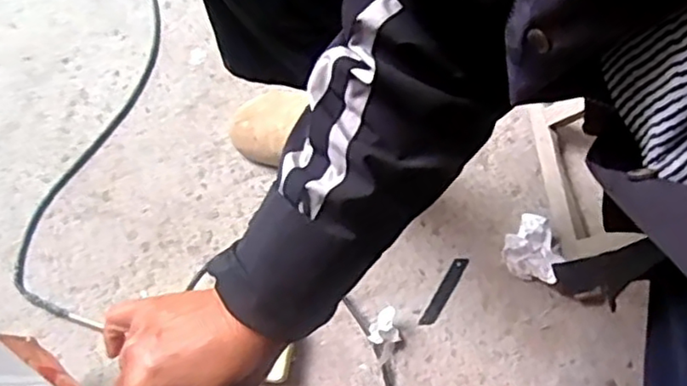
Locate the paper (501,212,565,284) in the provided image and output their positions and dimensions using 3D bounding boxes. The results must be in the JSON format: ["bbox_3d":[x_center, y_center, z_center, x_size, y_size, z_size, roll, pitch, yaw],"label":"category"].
[{"bbox_3d":[0.234,0.068,0.790,0.073,0.051,0.074,31,74,6],"label":"paper"}]

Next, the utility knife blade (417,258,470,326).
[{"bbox_3d":[0.125,0.122,0.801,0.018,0.004,0.098,32,74,6],"label":"utility knife blade"}]

